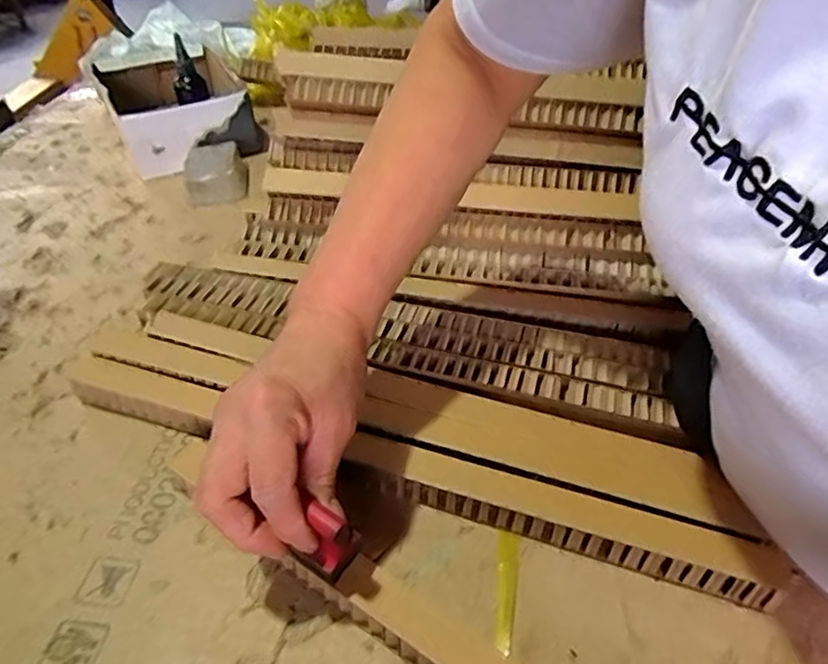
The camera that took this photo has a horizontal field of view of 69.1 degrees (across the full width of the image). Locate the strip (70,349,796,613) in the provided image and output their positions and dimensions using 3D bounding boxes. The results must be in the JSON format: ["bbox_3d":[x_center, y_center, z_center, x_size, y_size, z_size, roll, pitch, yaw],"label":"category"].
[{"bbox_3d":[-0.024,0.088,0.410,0.486,0.031,0.034,13,43,14],"label":"strip"}]

